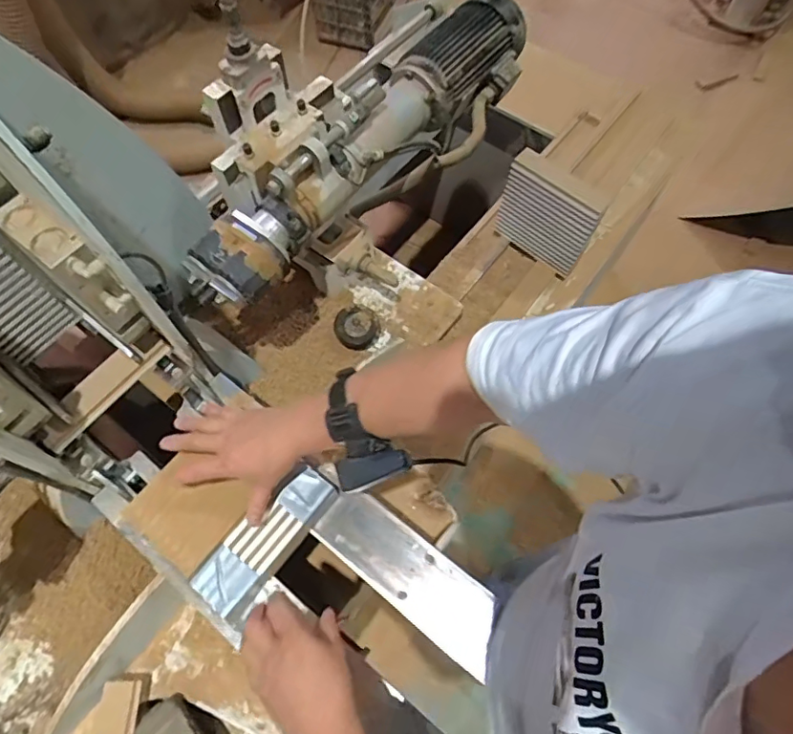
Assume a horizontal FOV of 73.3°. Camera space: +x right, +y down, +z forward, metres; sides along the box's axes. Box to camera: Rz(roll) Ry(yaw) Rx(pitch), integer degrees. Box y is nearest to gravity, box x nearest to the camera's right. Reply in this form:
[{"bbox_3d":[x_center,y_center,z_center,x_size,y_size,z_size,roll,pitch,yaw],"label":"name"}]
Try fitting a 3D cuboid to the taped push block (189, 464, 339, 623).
[{"bbox_3d":[-0.145,0.193,0.605,0.060,0.045,0.176,39,74,17],"label":"taped push block"}]

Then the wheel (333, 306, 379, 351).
[{"bbox_3d":[-0.069,-0.068,0.937,0.068,0.049,0.074,0,65,0],"label":"wheel"}]

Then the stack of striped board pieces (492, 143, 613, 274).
[{"bbox_3d":[0.284,-0.287,0.992,0.184,0.198,0.050,33,69,14],"label":"stack of striped board pieces"}]

